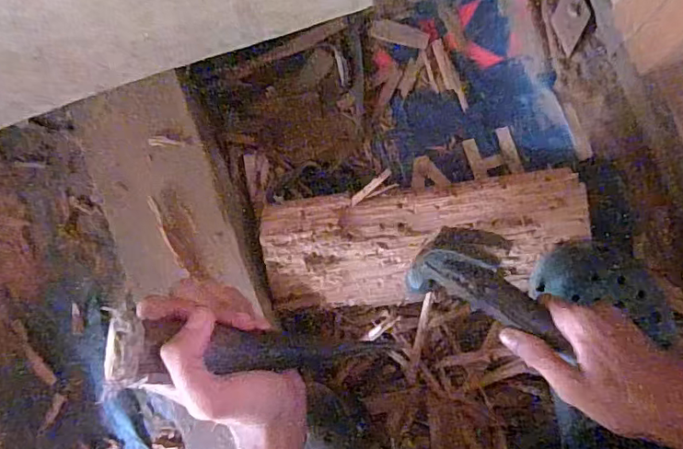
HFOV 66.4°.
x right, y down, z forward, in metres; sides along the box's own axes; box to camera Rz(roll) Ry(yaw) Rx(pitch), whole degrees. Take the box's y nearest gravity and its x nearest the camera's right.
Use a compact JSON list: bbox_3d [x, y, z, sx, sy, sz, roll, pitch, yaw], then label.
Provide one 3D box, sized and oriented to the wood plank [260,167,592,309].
[{"bbox_3d":[0.074,0.018,0.495,0.292,0.037,0.105,-6,86,5],"label":"wood plank"}]

